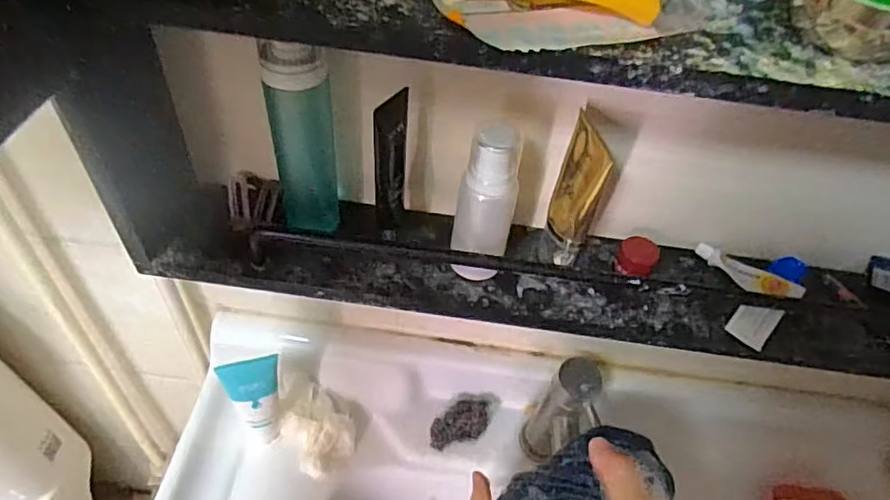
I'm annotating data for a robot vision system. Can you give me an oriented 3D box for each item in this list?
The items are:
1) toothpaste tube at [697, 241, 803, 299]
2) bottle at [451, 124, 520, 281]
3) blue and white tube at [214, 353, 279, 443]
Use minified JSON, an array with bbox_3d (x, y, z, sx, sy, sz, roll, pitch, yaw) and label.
[{"bbox_3d":[0.254,0.019,0.496,0.085,0.014,0.023,33,54,20],"label":"toothpaste tube"},{"bbox_3d":[0.031,-0.030,0.448,0.035,0.134,0.035,39,57,24],"label":"bottle"},{"bbox_3d":[-0.199,0.163,0.633,0.056,0.134,0.029,-12,52,-15],"label":"blue and white tube"}]

